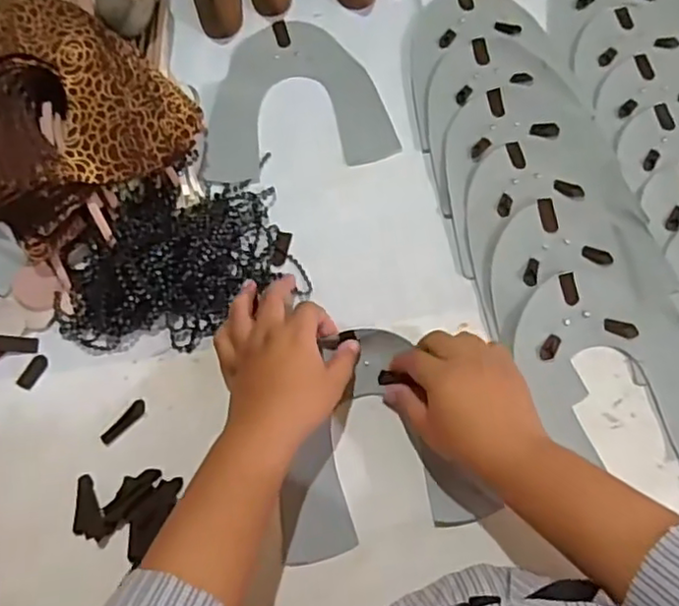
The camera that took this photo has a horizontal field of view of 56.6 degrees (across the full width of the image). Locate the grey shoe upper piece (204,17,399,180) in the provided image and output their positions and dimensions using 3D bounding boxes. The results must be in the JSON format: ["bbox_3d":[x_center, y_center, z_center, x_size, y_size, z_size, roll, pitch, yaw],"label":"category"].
[{"bbox_3d":[-0.045,-0.187,0.567,0.161,0.005,0.157,-11,72,-4],"label":"grey shoe upper piece"}]

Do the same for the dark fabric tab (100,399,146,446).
[{"bbox_3d":[-0.160,0.089,0.469,0.010,0.004,0.039,40,76,14],"label":"dark fabric tab"}]

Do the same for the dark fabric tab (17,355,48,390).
[{"bbox_3d":[-0.236,0.053,0.485,0.012,0.004,0.027,25,73,10],"label":"dark fabric tab"}]

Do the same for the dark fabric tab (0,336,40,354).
[{"bbox_3d":[-0.254,0.032,0.491,0.036,0.004,0.013,4,87,-12],"label":"dark fabric tab"}]

